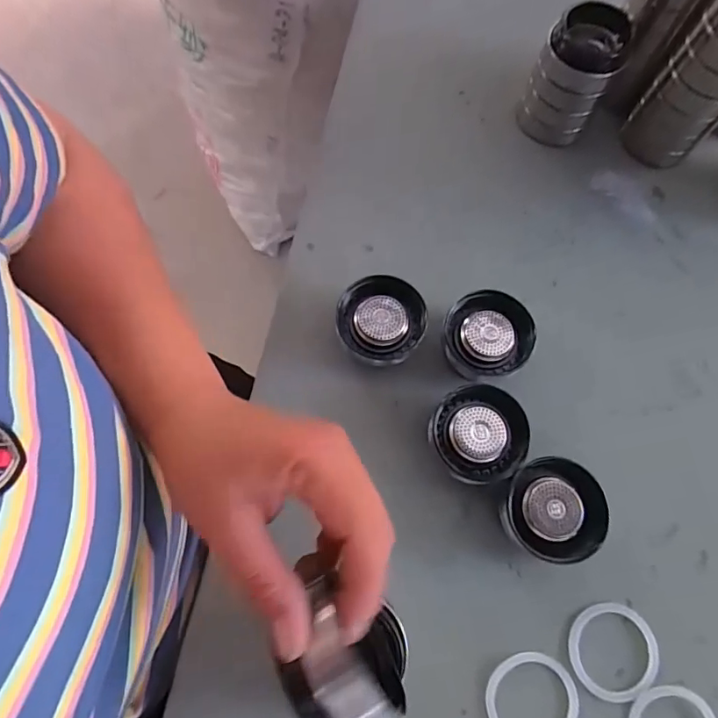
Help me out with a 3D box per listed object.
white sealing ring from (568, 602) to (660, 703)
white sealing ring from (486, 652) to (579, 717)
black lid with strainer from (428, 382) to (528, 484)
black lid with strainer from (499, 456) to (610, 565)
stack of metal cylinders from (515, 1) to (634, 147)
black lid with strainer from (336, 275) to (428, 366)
[{"bbox_3d":[0.172,0.196,0.329,0.060,0.004,0.057,0,70,-1],"label":"white sealing ring"},{"bbox_3d":[0.113,0.223,0.318,0.060,0.004,0.055,0,70,-1],"label":"white sealing ring"},{"bbox_3d":[0.086,0.055,0.357,0.066,0.025,0.068,0,70,-1],"label":"black lid with strainer"},{"bbox_3d":[0.133,0.103,0.341,0.063,0.034,0.066,0,70,-1],"label":"black lid with strainer"},{"bbox_3d":[0.183,-0.241,0.427,0.062,0.094,0.059,21,71,7],"label":"stack of metal cylinders"},{"bbox_3d":[0.017,-0.028,0.384,0.064,0.033,0.065,0,70,-1],"label":"black lid with strainer"}]

